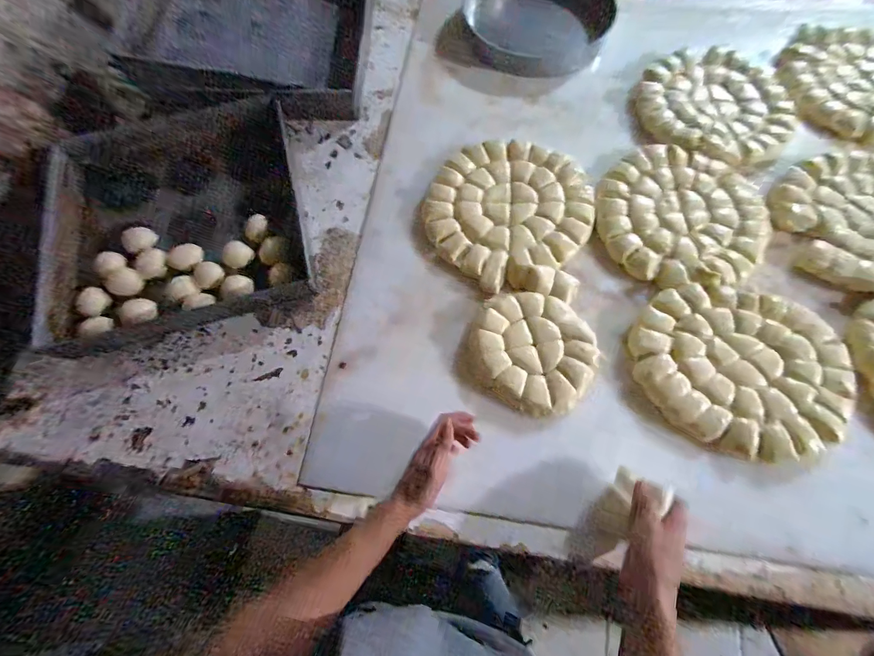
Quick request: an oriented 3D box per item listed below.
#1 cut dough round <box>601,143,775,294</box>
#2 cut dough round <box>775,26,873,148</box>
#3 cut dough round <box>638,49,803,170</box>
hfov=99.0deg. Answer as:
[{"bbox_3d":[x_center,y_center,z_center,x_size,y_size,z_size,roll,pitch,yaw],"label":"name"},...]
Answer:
[{"bbox_3d":[0.406,-0.191,0.619,0.268,0.032,0.266,-1,69,3],"label":"cut dough round"},{"bbox_3d":[0.808,-0.474,0.717,0.248,0.033,0.319,14,70,8],"label":"cut dough round"},{"bbox_3d":[0.526,-0.425,0.711,0.265,0.026,0.273,-1,69,3],"label":"cut dough round"}]

